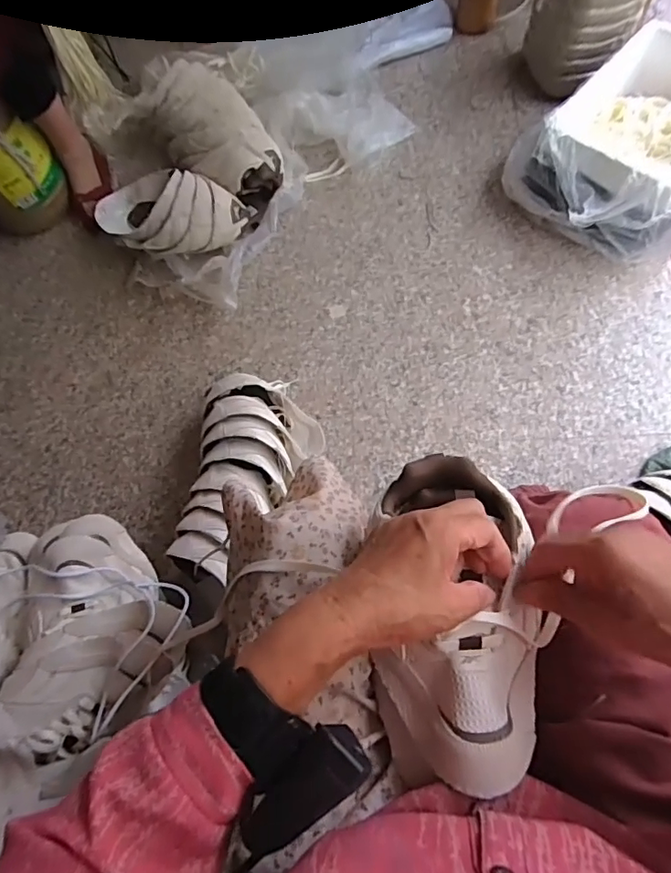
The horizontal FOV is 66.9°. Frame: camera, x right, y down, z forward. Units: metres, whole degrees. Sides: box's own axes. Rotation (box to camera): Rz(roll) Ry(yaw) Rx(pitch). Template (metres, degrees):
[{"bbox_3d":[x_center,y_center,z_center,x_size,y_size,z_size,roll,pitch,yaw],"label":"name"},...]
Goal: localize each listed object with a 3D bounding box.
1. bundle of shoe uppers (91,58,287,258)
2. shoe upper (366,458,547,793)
[{"bbox_3d":[-0.302,-0.524,1.013,0.367,0.143,0.313,-39,70,-9],"label":"bundle of shoe uppers"},{"bbox_3d":[0.087,0.127,0.372,0.117,0.069,0.218,1,71,2],"label":"shoe upper"}]

